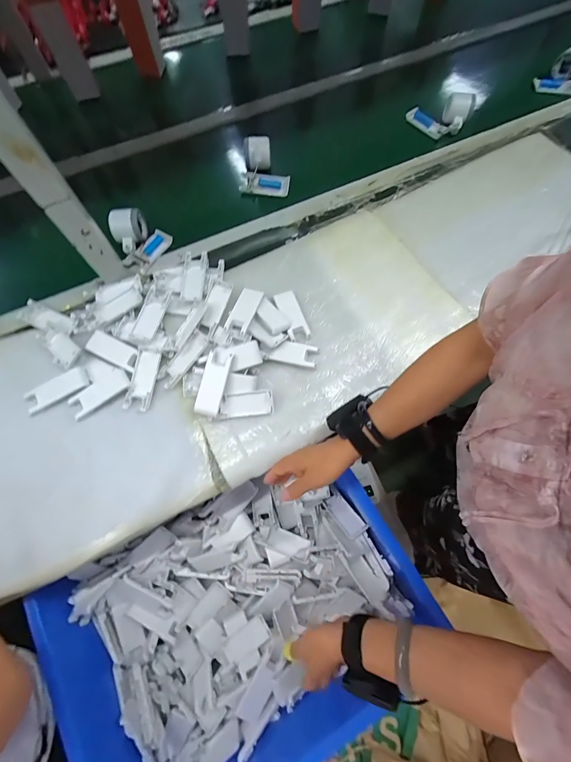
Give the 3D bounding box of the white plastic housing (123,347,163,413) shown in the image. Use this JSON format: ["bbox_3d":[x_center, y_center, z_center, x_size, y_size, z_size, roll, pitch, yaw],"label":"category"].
[{"bbox_3d":[-0.236,-0.004,0.541,0.042,0.011,0.101,10,69,2],"label":"white plastic housing"}]

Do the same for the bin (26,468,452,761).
[{"bbox_3d":[-0.063,0.393,0.532,0.530,0.121,0.380,-26,72,-11],"label":"bin"}]

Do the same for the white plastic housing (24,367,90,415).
[{"bbox_3d":[-0.376,0.015,0.540,0.099,0.008,0.039,-30,73,-12],"label":"white plastic housing"}]

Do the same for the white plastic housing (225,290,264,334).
[{"bbox_3d":[-0.070,-0.122,0.561,0.038,0.010,0.090,20,70,6],"label":"white plastic housing"}]

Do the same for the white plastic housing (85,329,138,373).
[{"bbox_3d":[-0.291,-0.052,0.554,0.084,0.019,0.039,23,71,7],"label":"white plastic housing"}]

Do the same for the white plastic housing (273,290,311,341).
[{"bbox_3d":[0.012,-0.118,0.586,0.038,0.012,0.090,-18,71,-8],"label":"white plastic housing"}]

